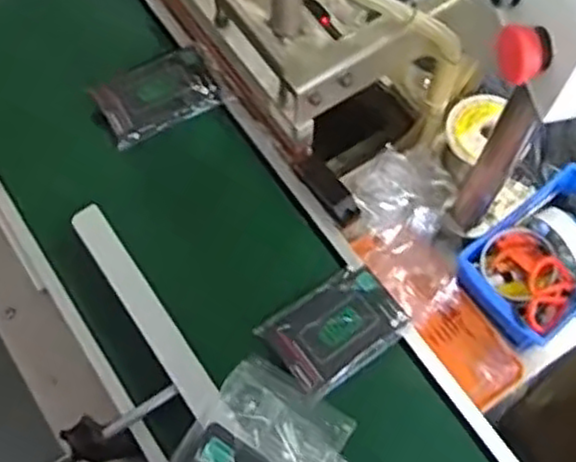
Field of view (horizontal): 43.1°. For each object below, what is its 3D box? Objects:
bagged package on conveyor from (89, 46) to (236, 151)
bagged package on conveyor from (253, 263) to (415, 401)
[{"bbox_3d":[-0.155,-0.163,0.875,0.148,0.017,0.089,-32,71,-13],"label":"bagged package on conveyor"},{"bbox_3d":[0.050,0.102,0.764,0.136,0.014,0.094,-34,72,-14],"label":"bagged package on conveyor"}]

